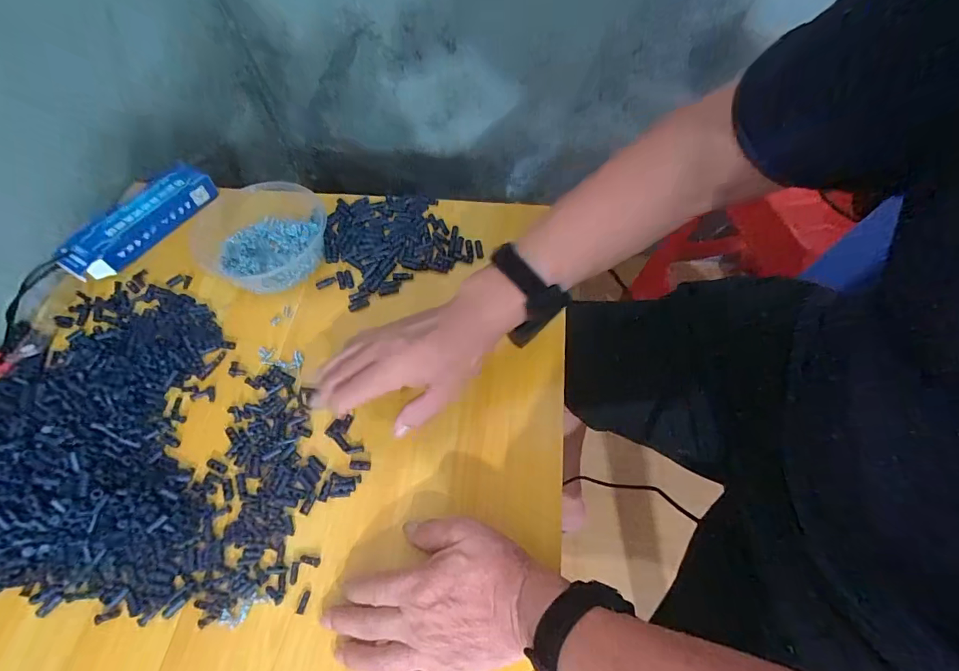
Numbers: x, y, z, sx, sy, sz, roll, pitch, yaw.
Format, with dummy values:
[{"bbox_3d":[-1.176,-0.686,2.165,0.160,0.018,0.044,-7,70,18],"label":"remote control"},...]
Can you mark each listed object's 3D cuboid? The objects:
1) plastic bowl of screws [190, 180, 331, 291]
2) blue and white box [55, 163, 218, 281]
[{"bbox_3d":[-0.249,-0.116,0.509,0.135,0.041,0.130,-1,58,1],"label":"plastic bowl of screws"},{"bbox_3d":[-0.402,-0.137,0.529,0.059,0.034,0.178,27,63,16],"label":"blue and white box"}]

